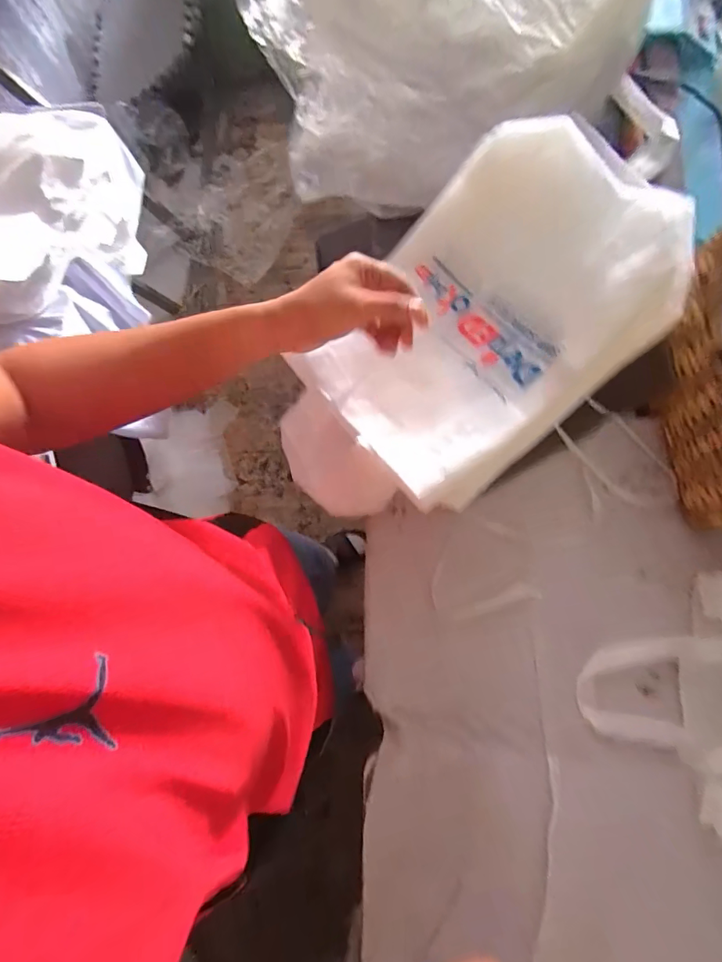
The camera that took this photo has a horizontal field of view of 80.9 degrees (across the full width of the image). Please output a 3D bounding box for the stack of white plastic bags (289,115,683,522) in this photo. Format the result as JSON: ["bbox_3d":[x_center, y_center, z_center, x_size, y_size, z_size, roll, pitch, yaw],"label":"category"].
[{"bbox_3d":[0.139,-0.203,0.488,0.403,0.144,0.305,-42,74,-12],"label":"stack of white plastic bags"}]

